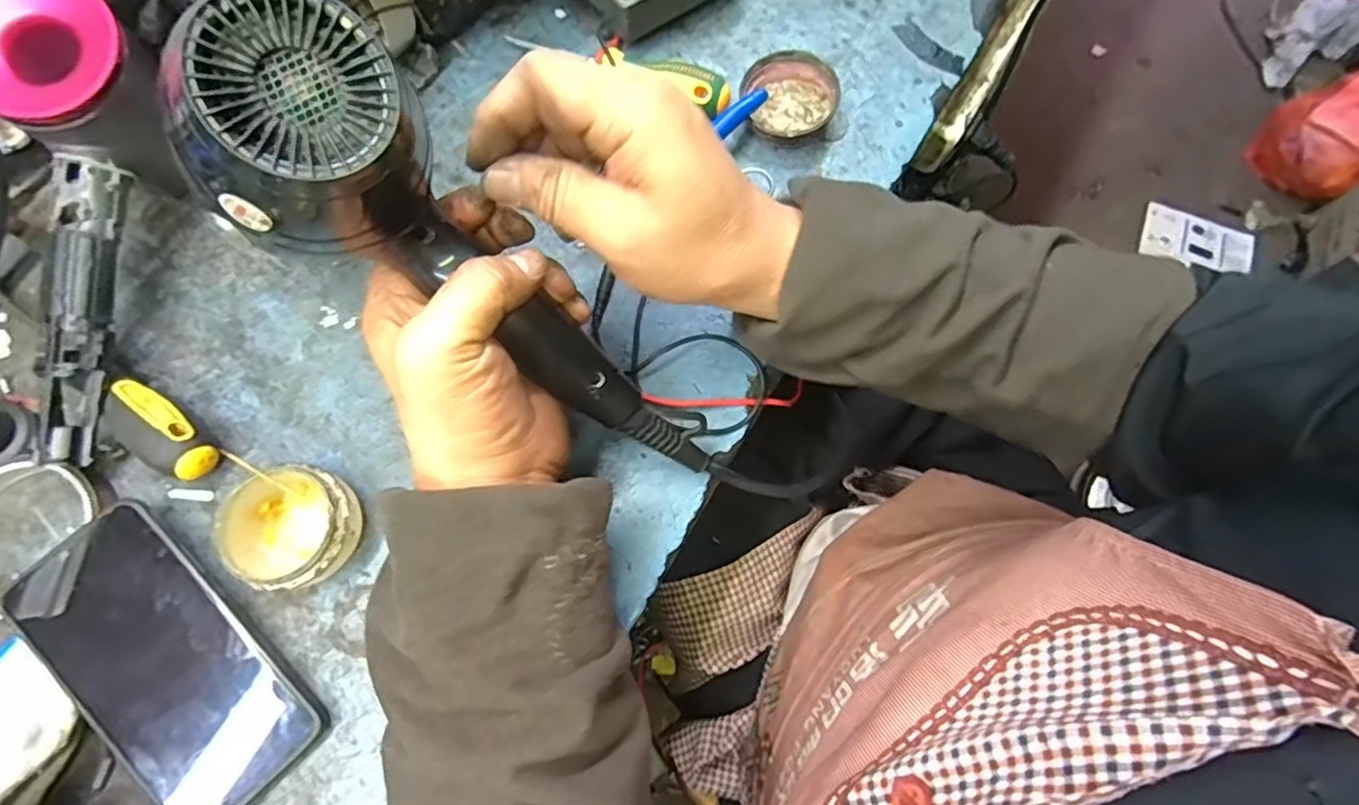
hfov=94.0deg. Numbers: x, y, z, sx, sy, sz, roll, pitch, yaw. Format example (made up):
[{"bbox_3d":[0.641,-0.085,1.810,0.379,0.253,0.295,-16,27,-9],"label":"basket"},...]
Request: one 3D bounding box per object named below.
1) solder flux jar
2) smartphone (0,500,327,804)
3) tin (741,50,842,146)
[{"bbox_3d":[-0.199,0.067,0.336,0.065,0.038,0.060,0,74,0],"label":"solder flux jar"},{"bbox_3d":[-0.259,0.131,0.318,0.076,0.015,0.158,-41,86,-17],"label":"smartphone"},{"bbox_3d":[0.073,-0.200,0.416,0.059,0.024,0.053,-14,74,-4],"label":"tin"}]

